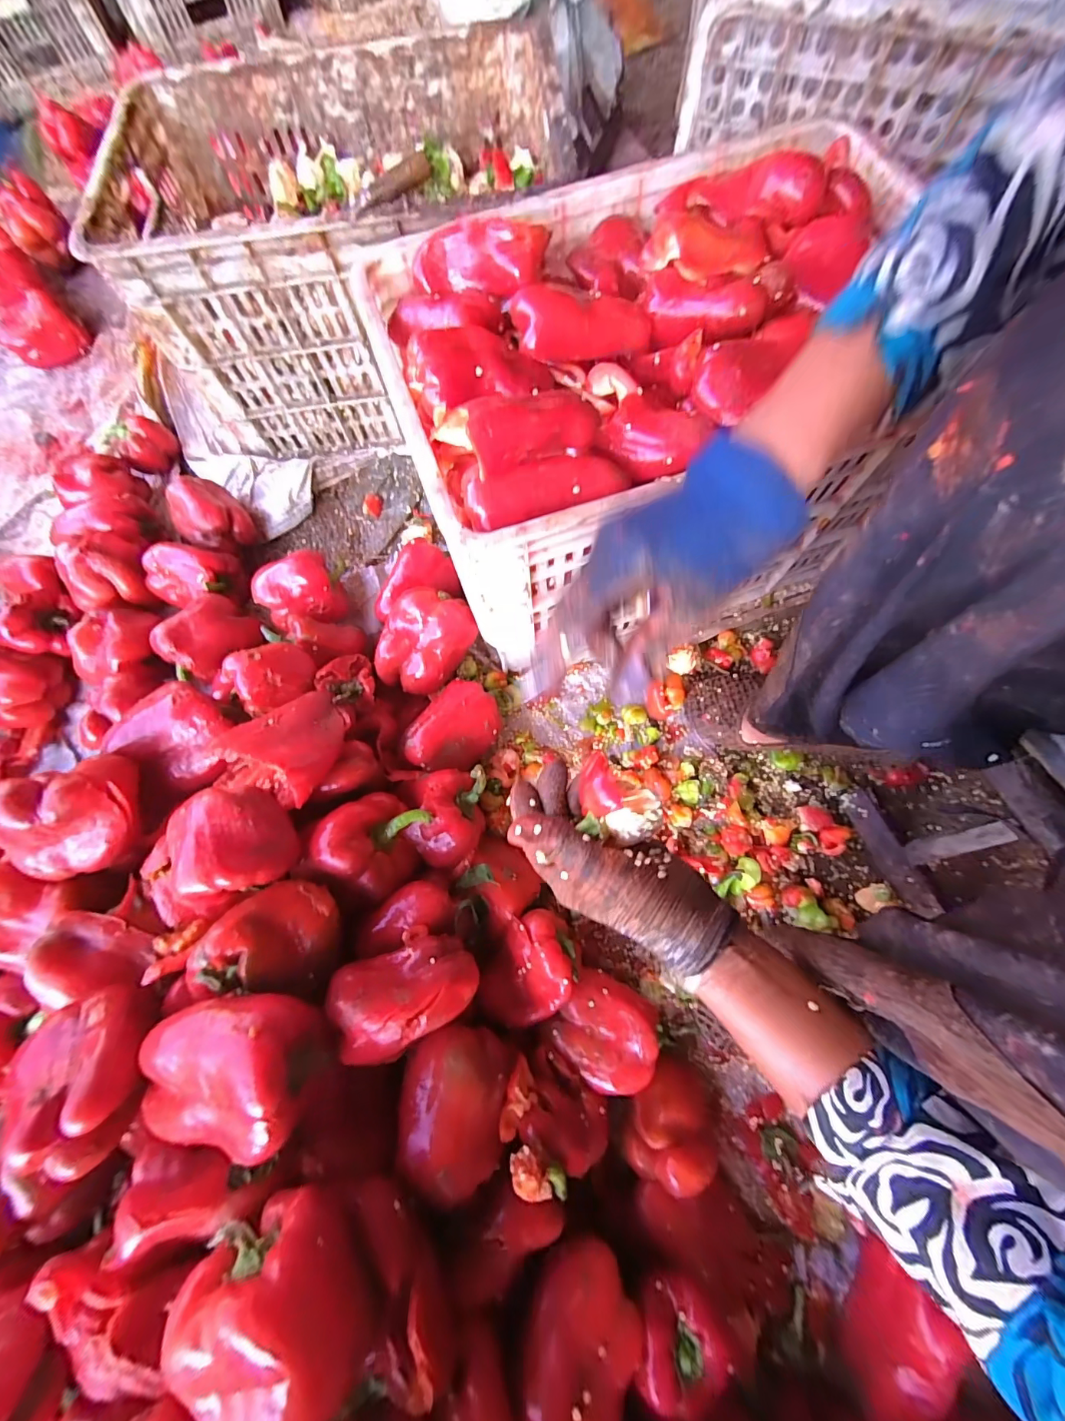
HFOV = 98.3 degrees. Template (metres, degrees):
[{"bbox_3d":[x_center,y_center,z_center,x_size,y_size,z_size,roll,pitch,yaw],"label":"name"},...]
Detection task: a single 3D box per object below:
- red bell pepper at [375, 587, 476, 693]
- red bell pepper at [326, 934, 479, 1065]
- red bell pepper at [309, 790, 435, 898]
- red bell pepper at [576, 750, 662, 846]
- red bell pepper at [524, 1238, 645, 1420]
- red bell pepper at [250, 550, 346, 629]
[{"bbox_3d":[-0.126,-0.079,0.535,0.086,0.074,0.106,24,75,9],"label":"red bell pepper"},{"bbox_3d":[-0.098,0.228,0.365,0.107,0.064,0.075,-17,73,-3],"label":"red bell pepper"},{"bbox_3d":[-0.152,0.123,0.429,0.083,0.069,0.089,-1,73,2],"label":"red bell pepper"},{"bbox_3d":[0.055,0.060,0.295,0.057,0.028,0.044,25,75,9],"label":"red bell pepper"},{"bbox_3d":[0.036,0.452,0.328,0.082,0.060,0.079,-1,73,2],"label":"red bell pepper"},{"bbox_3d":[-0.288,-0.146,0.587,0.105,0.083,0.092,-26,74,-6],"label":"red bell pepper"}]

